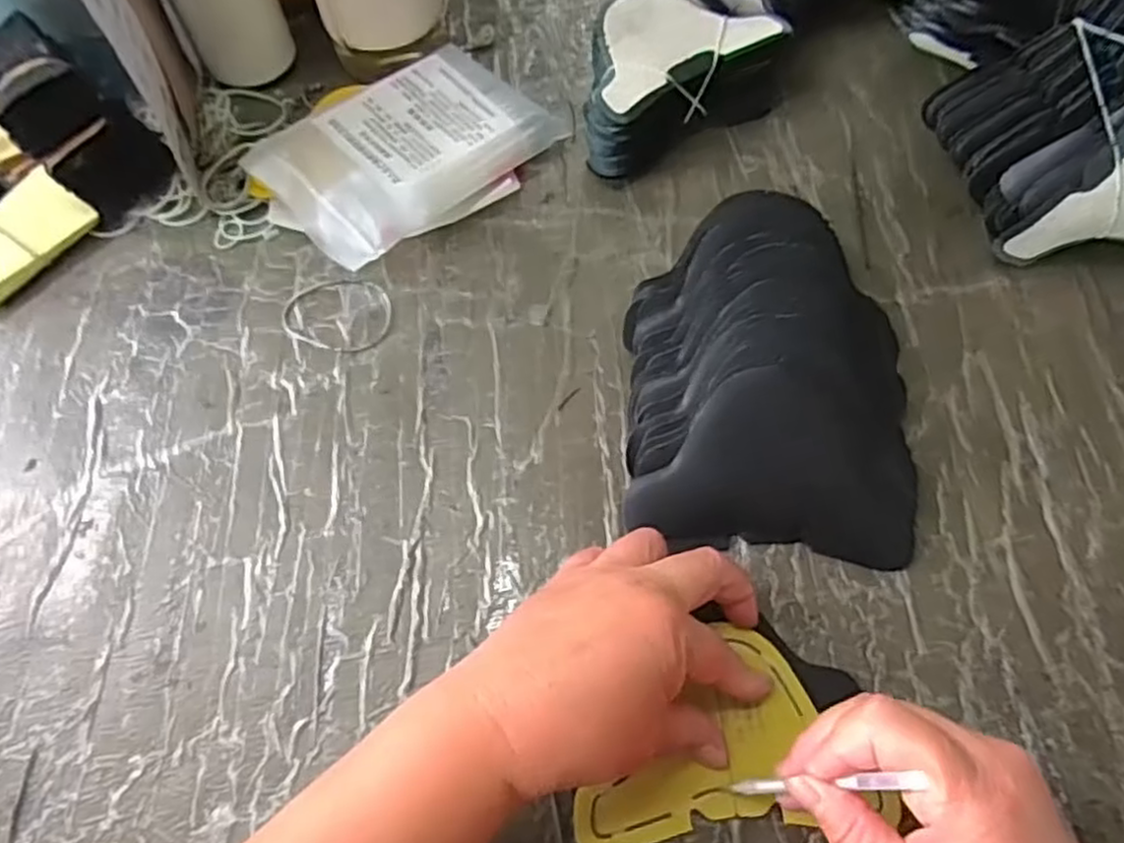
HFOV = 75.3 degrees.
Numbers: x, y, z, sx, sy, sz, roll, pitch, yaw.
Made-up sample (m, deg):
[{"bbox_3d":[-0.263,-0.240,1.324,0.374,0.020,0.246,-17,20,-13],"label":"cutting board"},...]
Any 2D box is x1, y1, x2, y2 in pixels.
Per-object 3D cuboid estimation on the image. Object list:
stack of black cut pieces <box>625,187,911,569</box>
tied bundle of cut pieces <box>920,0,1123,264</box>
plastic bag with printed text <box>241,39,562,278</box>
[{"bbox_3d":[0.111,-0.030,0.386,0.150,0.048,0.197,5,66,4],"label":"stack of black cut pieces"},{"bbox_3d":[0.301,-0.173,0.406,0.112,0.119,0.146,-15,66,-5],"label":"tied bundle of cut pieces"},{"bbox_3d":[-0.092,-0.174,0.464,0.181,0.044,0.103,-40,71,-15],"label":"plastic bag with printed text"}]

